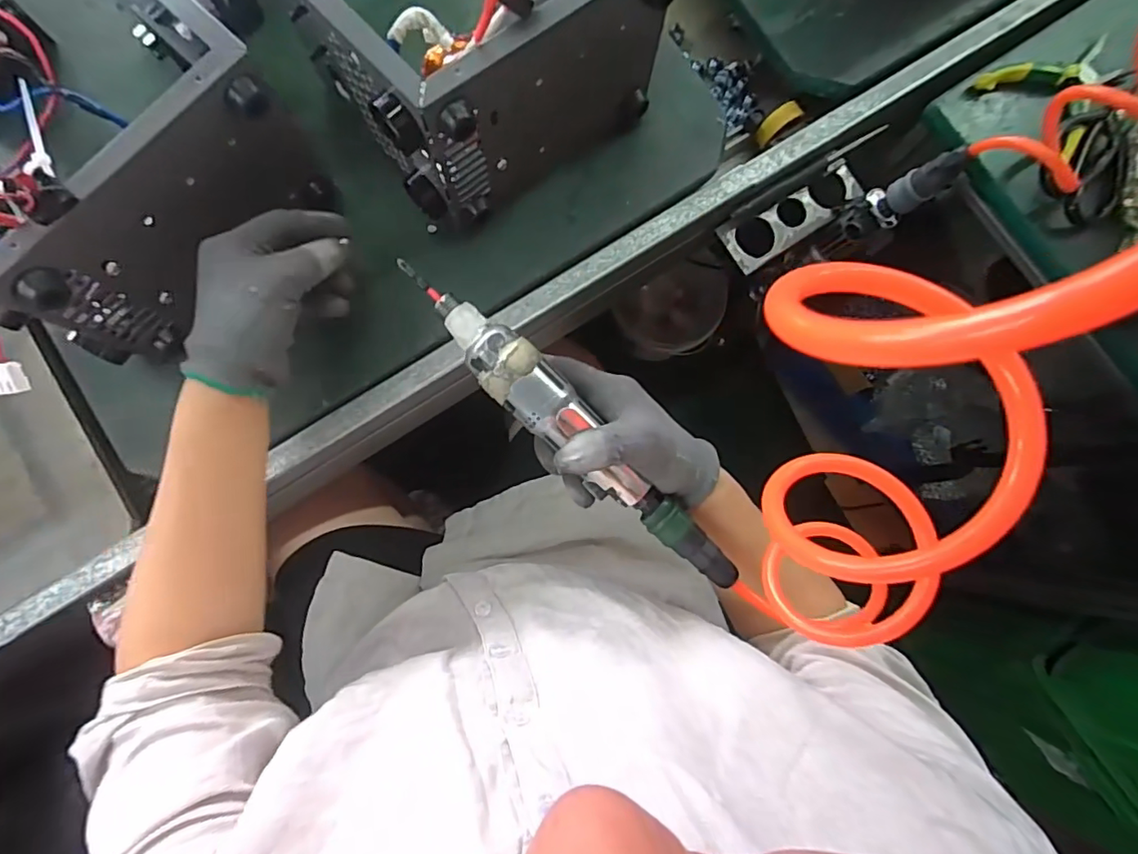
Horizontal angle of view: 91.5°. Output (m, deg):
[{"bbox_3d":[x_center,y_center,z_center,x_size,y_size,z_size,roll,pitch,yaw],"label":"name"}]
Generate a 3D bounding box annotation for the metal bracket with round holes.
[{"bbox_3d":[0.218,-0.211,0.541,0.144,0.023,0.050,-34,86,-6],"label":"metal bracket with round holes"}]

